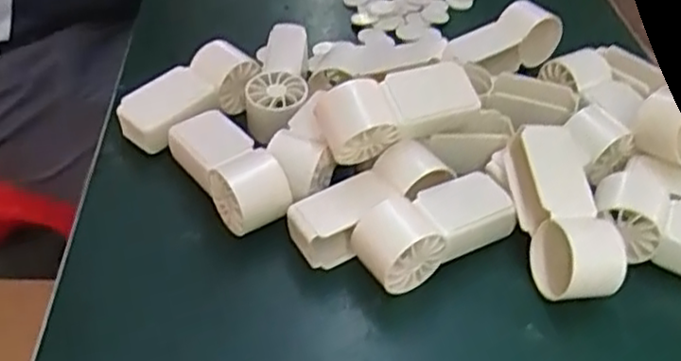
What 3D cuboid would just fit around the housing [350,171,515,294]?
[{"bbox_3d":[0.051,0.026,0.385,0.094,0.038,0.033,-22,47,-25],"label":"housing"}]

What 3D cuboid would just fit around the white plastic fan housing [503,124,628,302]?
[{"bbox_3d":[0.117,0.016,0.383,0.048,0.041,0.097,-10,70,-13],"label":"white plastic fan housing"}]

